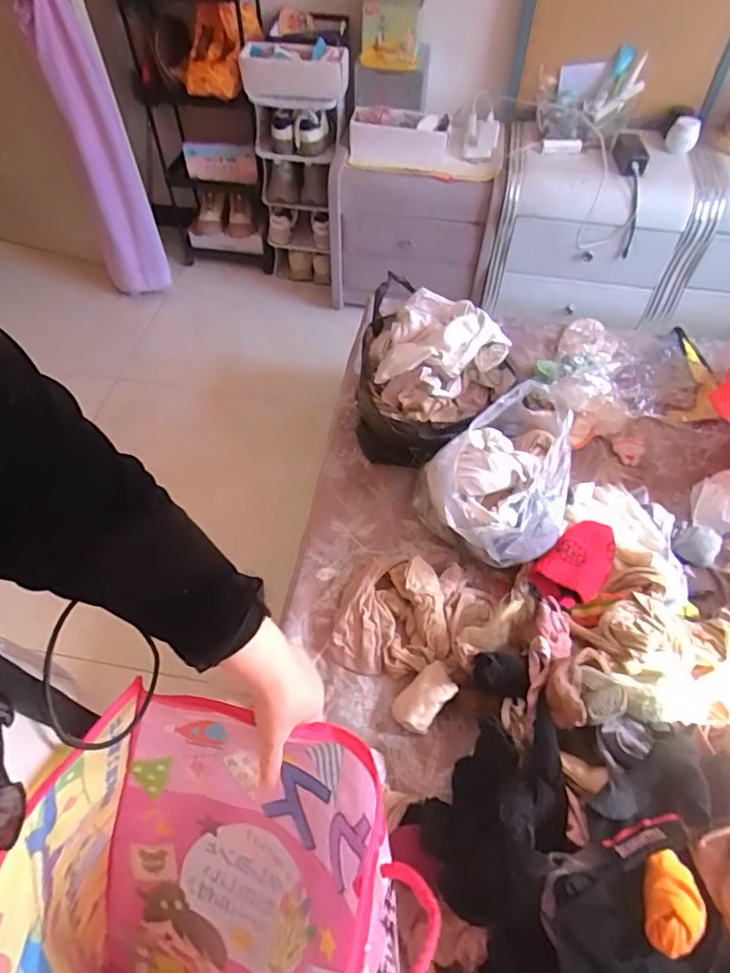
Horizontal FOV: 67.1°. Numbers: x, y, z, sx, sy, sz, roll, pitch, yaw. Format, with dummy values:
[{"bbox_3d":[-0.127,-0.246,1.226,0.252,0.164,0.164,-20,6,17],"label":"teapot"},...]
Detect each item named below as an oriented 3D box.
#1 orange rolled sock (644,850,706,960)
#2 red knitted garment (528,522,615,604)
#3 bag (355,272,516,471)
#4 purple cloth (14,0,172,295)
[{"bbox_3d":[0.265,0.358,0.474,0.046,0.034,0.076,15,57,9],"label":"orange rolled sock"},{"bbox_3d":[0.307,0.112,0.790,0.133,0.018,0.090,-43,84,-8],"label":"red knitted garment"},{"bbox_3d":[0.112,-0.174,0.961,0.249,0.216,0.281,7,56,4],"label":"bag"},{"bbox_3d":[-0.722,-0.923,1.448,0.170,0.886,0.138,-27,60,-17],"label":"purple cloth"}]

